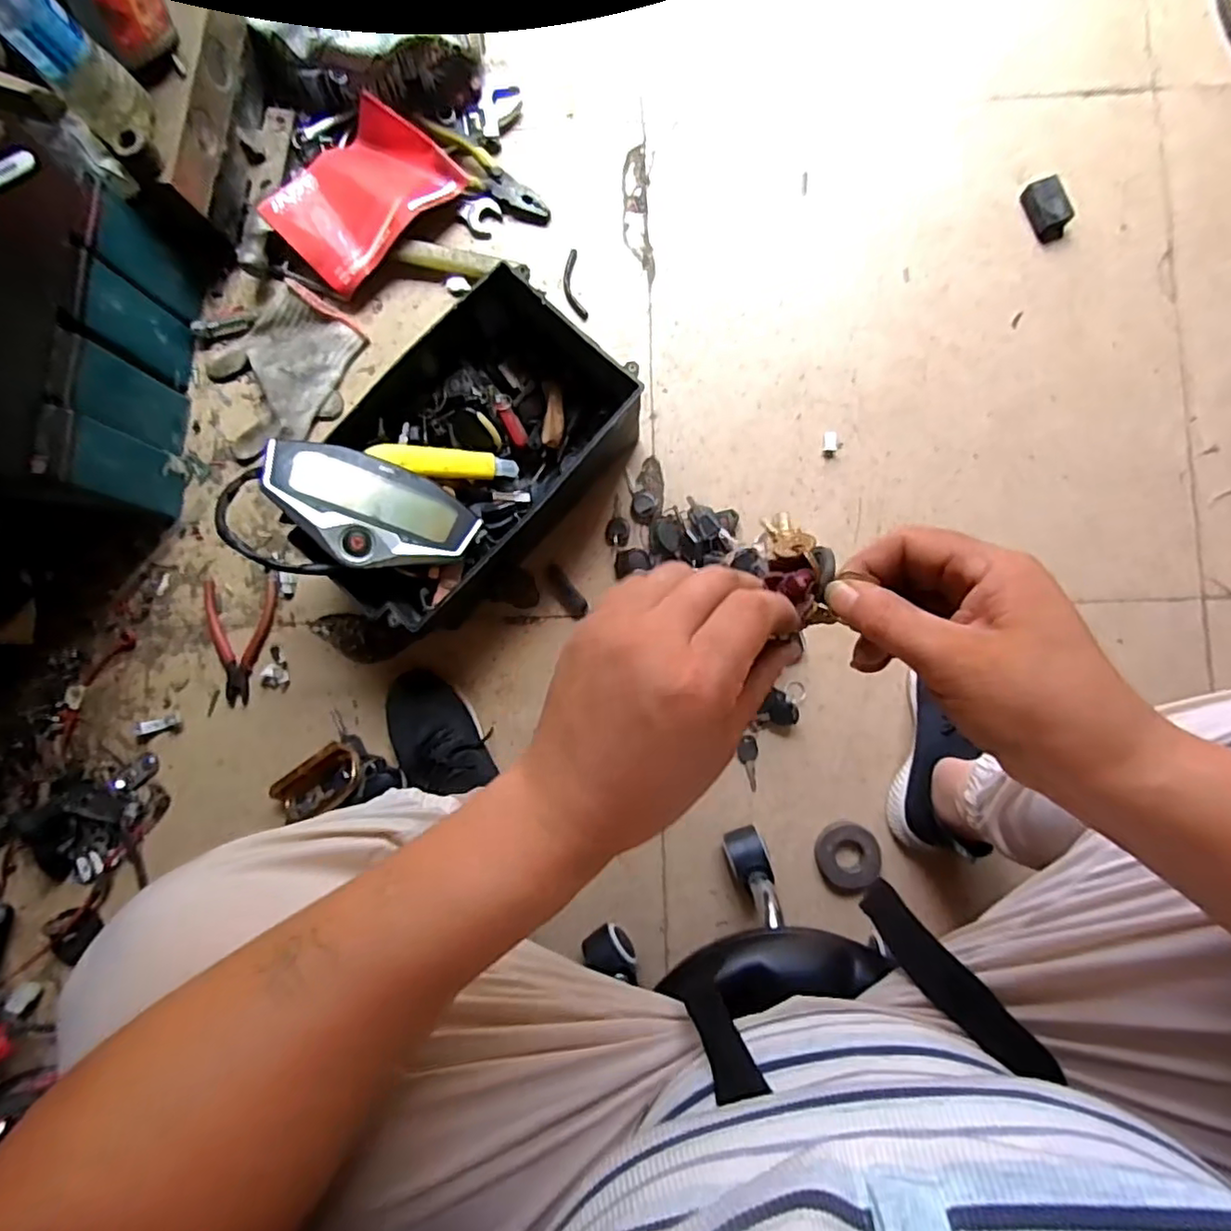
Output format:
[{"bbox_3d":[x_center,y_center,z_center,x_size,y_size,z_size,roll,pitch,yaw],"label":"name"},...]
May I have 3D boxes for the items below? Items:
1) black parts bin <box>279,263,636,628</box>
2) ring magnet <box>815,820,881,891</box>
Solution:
[{"bbox_3d":[-0.154,-0.159,0.660,0.207,0.122,0.336,43,89,5],"label":"black parts bin"},{"bbox_3d":[0.250,0.257,0.670,0.066,0.010,0.066,-9,85,2],"label":"ring magnet"}]

